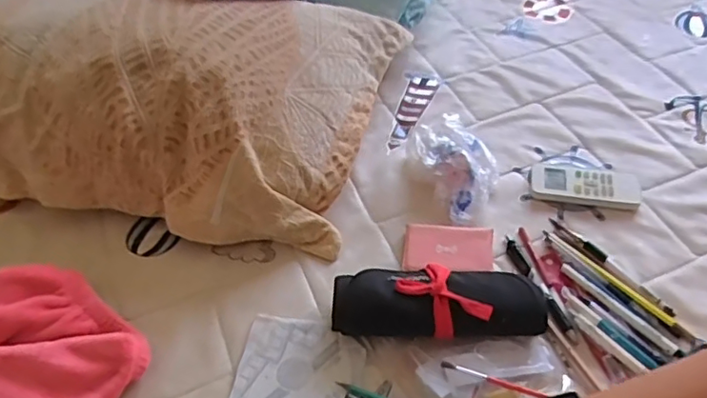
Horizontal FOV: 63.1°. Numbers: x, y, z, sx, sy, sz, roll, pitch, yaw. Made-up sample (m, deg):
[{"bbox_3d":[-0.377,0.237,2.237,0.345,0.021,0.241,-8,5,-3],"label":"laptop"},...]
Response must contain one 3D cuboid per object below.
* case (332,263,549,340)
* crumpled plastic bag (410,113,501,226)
[{"bbox_3d":[0.088,0.106,0.595,0.214,0.051,0.074,0,49,2],"label":"case"},{"bbox_3d":[0.135,-0.044,0.727,0.106,0.054,0.143,-23,52,-17],"label":"crumpled plastic bag"}]

